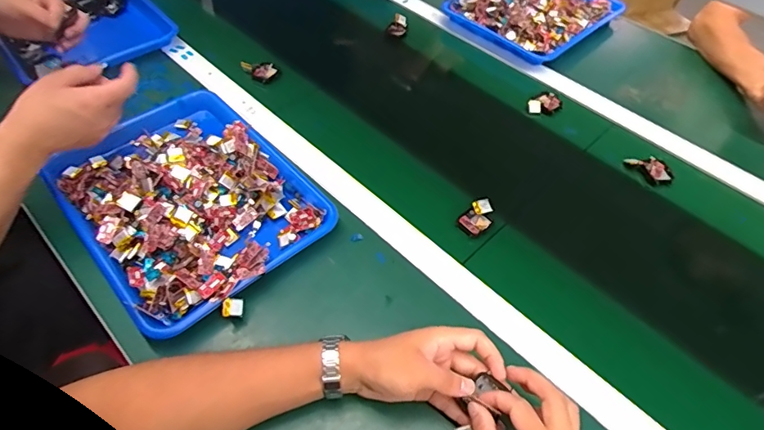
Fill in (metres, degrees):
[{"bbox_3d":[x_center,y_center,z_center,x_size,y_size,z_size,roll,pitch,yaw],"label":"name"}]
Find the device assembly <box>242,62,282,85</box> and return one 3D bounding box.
[{"bbox_3d":[-0.204,-0.239,0.769,0.062,0.024,0.029,4,52,-1],"label":"device assembly"}]

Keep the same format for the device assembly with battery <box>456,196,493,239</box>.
[{"bbox_3d":[0.125,0.002,0.600,0.036,0.019,0.055,37,58,23],"label":"device assembly with battery"}]

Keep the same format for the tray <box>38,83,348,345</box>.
[{"bbox_3d":[-0.244,-0.029,0.582,0.255,0.044,0.340,-34,61,-26],"label":"tray"}]

